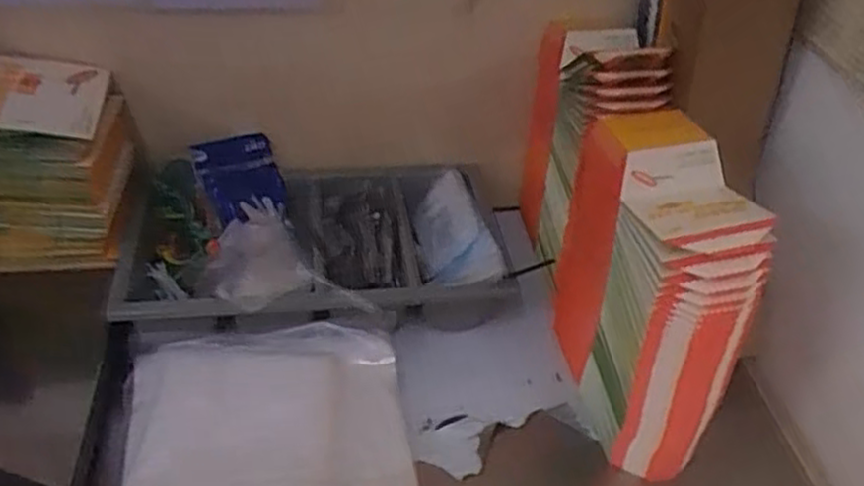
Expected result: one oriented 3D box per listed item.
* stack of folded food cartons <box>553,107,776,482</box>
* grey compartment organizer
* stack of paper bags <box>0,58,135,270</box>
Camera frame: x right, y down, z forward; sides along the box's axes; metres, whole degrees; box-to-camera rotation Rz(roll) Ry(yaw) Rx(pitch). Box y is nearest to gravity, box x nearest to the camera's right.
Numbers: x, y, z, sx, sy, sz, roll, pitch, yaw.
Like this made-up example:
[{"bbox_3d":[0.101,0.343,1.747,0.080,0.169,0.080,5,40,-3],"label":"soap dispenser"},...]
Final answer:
[{"bbox_3d":[0.234,0.057,0.832,0.117,0.345,0.252,-3,40,-9],"label":"stack of folded food cartons"},{"bbox_3d":[-0.158,-0.015,1.020,0.503,0.099,0.274,-4,40,-11],"label":"grey compartment organizer"},{"bbox_3d":[-0.490,-0.102,0.965,0.188,0.211,0.183,-2,40,-9],"label":"stack of paper bags"}]

